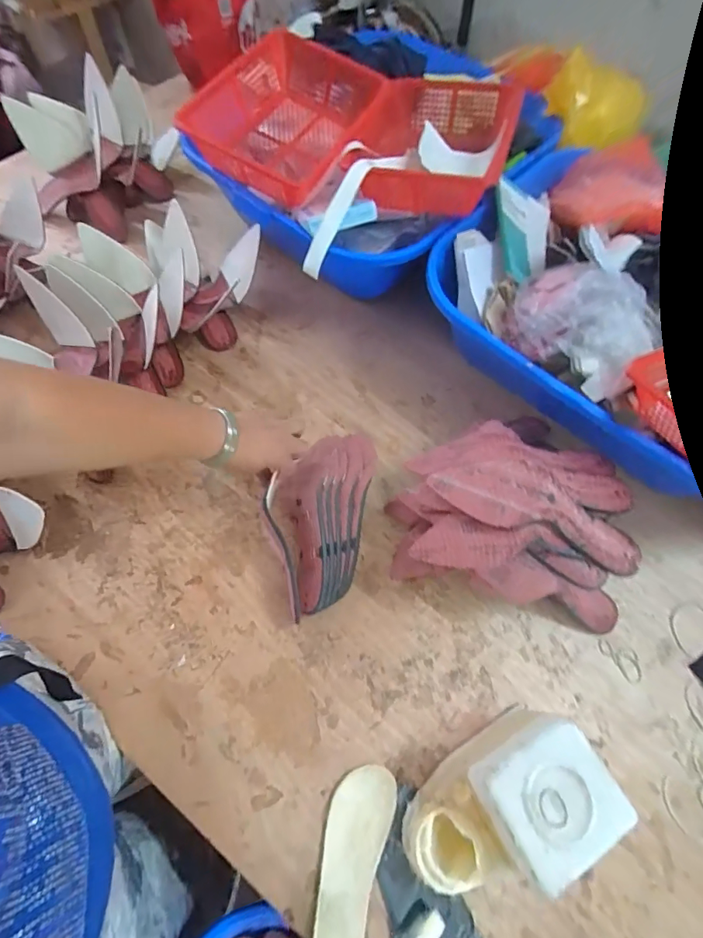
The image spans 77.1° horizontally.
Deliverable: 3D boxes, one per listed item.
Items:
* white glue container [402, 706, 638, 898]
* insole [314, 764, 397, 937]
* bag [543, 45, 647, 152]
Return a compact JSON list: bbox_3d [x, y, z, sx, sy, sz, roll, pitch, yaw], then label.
[{"bbox_3d":[0.152,0.347,0.450,0.192,0.127,0.104,-27,68,-15],"label":"white glue container"},{"bbox_3d":[-0.002,0.416,0.464,0.061,0.010,0.180,15,60,10],"label":"insole"},{"bbox_3d":[0.430,-0.644,0.774,0.173,0.102,0.101,23,65,8],"label":"bag"}]

